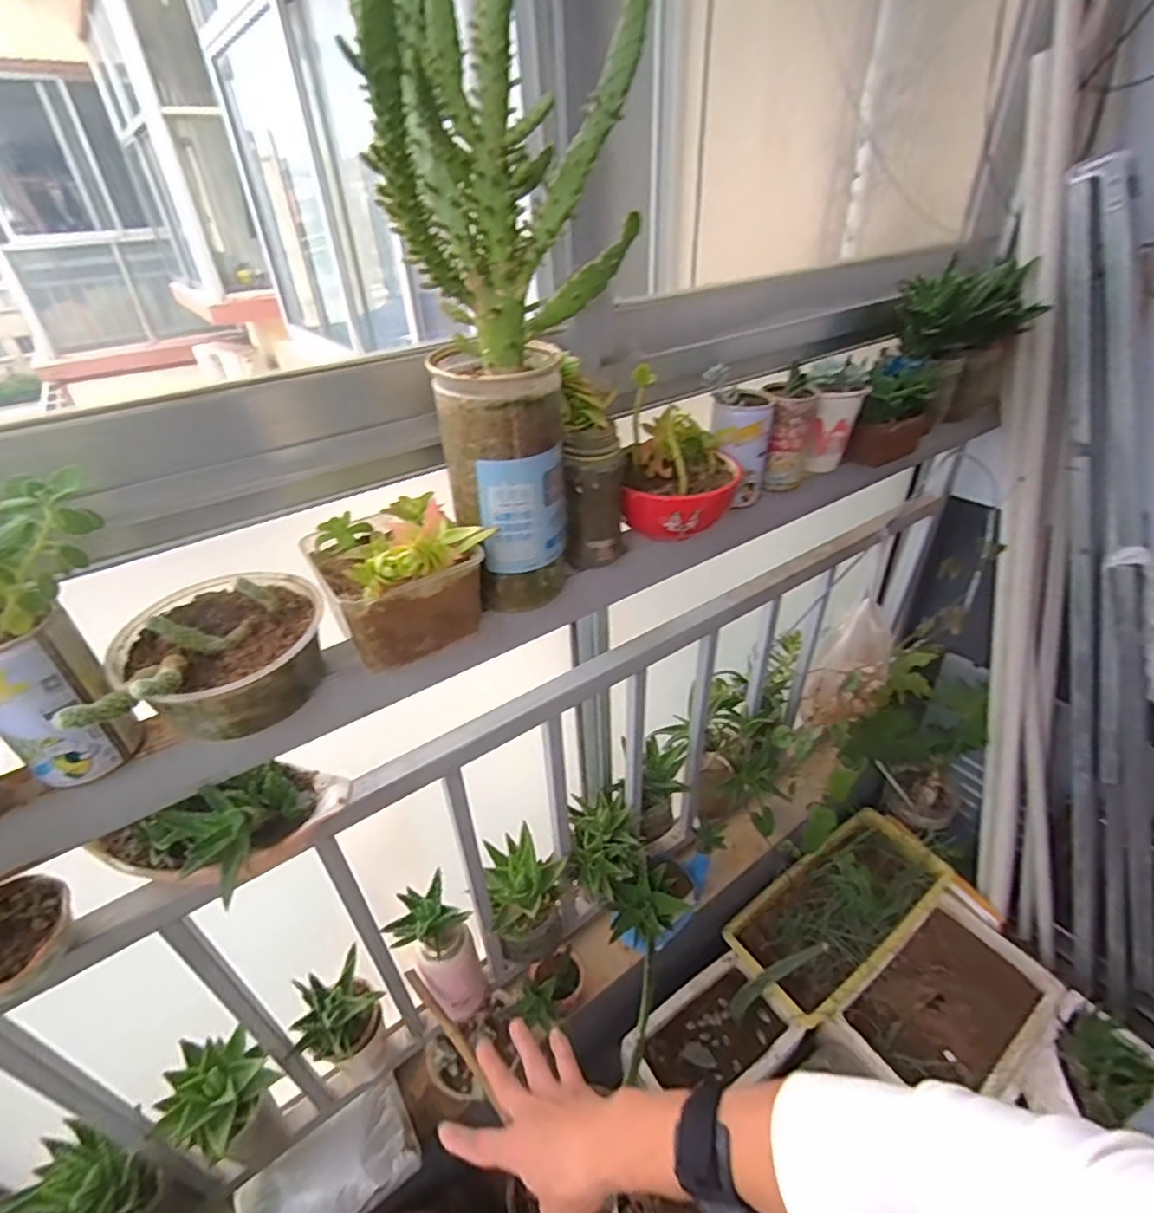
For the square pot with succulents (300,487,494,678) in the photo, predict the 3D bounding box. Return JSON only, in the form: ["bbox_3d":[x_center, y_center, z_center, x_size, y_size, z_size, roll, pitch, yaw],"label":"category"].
[{"bbox_3d":[-0.140,-0.026,0.495,0.116,0.108,0.129,-25,40,-28],"label":"square pot with succulents"}]

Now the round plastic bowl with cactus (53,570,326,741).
[{"bbox_3d":[-0.261,0.034,0.448,0.137,0.088,0.175,-18,37,-21],"label":"round plastic bowl with cactus"}]

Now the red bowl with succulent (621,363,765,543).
[{"bbox_3d":[0.116,-0.161,0.620,0.122,0.146,0.131,6,35,12],"label":"red bowl with succulent"}]

